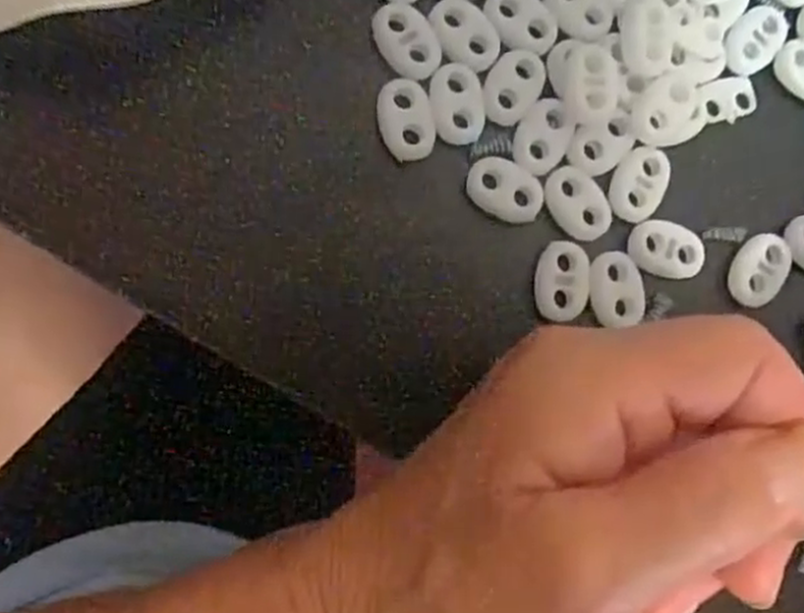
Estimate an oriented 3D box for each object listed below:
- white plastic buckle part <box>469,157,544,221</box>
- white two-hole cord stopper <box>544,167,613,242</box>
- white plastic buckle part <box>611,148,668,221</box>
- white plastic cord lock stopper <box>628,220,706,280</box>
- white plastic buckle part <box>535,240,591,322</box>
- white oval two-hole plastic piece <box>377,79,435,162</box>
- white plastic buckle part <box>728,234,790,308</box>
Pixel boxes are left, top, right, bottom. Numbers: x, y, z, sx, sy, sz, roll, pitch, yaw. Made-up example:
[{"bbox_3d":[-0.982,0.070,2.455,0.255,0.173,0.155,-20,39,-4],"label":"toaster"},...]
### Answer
[{"bbox_3d":[0.030,-0.033,0.219,0.022,0.004,0.015,22,83,-6],"label":"white plastic buckle part"},{"bbox_3d":[0.050,-0.030,0.222,0.015,0.004,0.022,-36,91,-9],"label":"white two-hole cord stopper"},{"bbox_3d":[0.069,-0.035,0.227,0.015,0.004,0.021,16,84,-7],"label":"white plastic buckle part"},{"bbox_3d":[0.077,-0.017,0.226,0.021,0.004,0.016,25,83,-6],"label":"white plastic cord lock stopper"},{"bbox_3d":[0.046,-0.007,0.221,0.015,0.004,0.022,4,85,-8],"label":"white plastic buckle part"},{"bbox_3d":[0.001,-0.052,0.216,0.015,0.004,0.022,-11,88,-9],"label":"white oval two-hole plastic piece"},{"bbox_3d":[0.106,-0.011,0.231,0.014,0.004,0.023,31,82,-5],"label":"white plastic buckle part"}]

